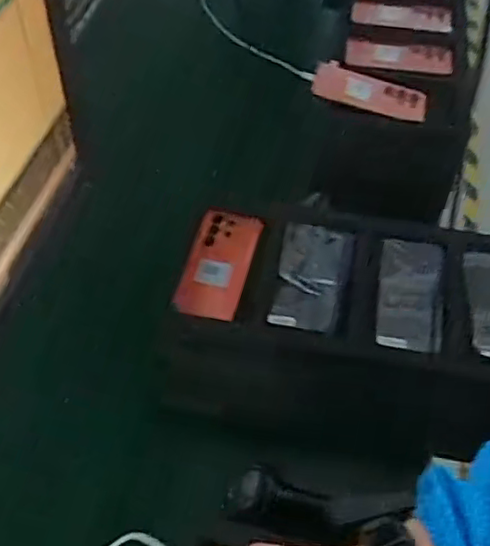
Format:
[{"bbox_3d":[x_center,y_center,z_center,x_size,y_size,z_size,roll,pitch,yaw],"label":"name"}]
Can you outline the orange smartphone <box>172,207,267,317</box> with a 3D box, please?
[{"bbox_3d":[-0.033,-0.015,0.803,0.083,0.014,0.156,9,60,15],"label":"orange smartphone"}]

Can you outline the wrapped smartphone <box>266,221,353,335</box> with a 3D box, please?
[{"bbox_3d":[0.081,0.001,0.779,0.081,0.017,0.145,10,53,10],"label":"wrapped smartphone"}]

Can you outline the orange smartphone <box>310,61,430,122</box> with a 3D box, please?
[{"bbox_3d":[0.175,-0.251,0.886,0.158,0.018,0.057,20,75,2],"label":"orange smartphone"}]

